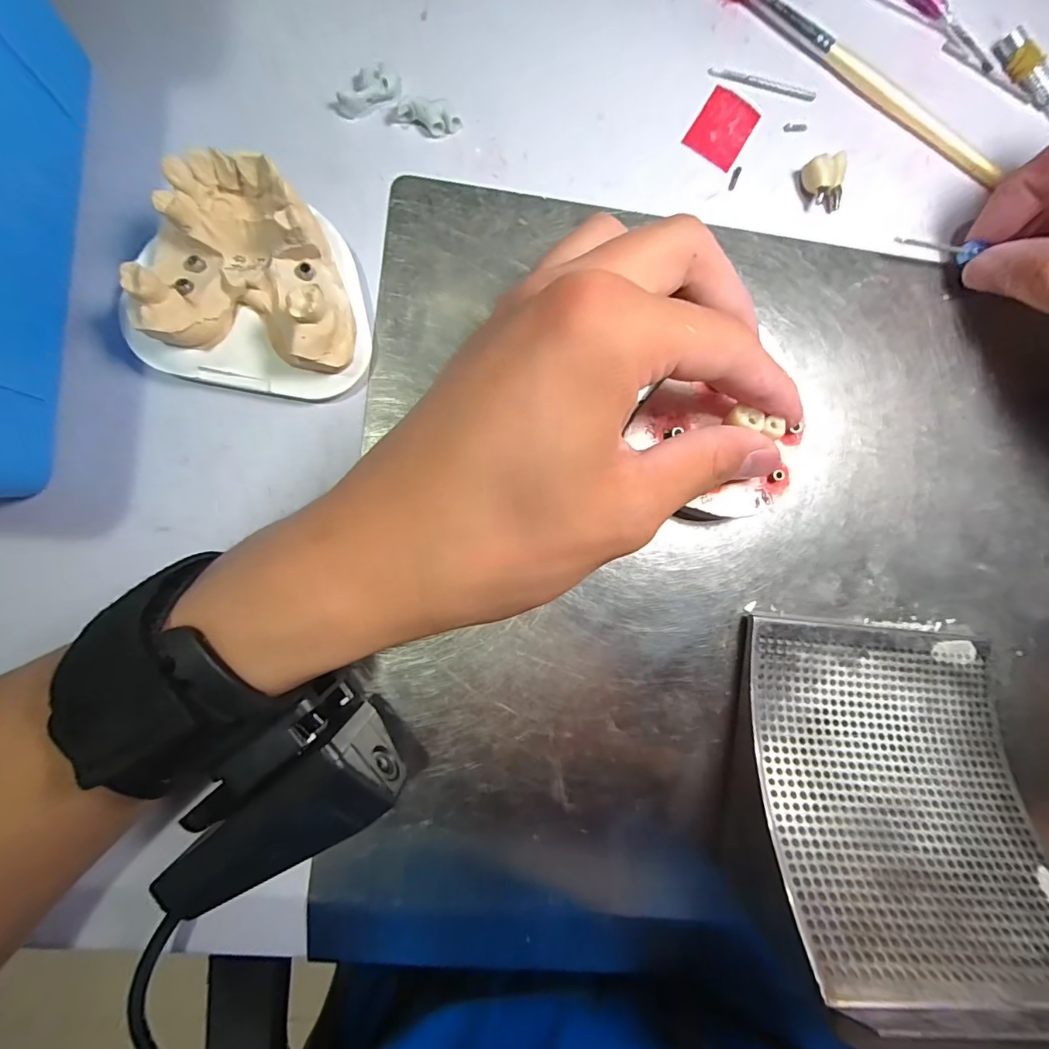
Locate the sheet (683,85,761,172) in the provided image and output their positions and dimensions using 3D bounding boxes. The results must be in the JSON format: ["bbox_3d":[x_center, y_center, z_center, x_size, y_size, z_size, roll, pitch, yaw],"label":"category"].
[{"bbox_3d":[0.077,-0.155,0.193,0.021,0.004,0.028,31,87,-4],"label":"sheet"}]

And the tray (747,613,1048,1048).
[{"bbox_3d":[0.129,0.089,0.165,0.094,0.016,0.108,7,60,-6],"label":"tray"}]

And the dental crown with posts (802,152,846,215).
[{"bbox_3d":[0.116,-0.131,0.192,0.014,0.011,0.017,-19,91,-5],"label":"dental crown with posts"}]

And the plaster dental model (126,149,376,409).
[{"bbox_3d":[-0.087,-0.075,0.159,0.066,0.034,0.059,5,89,-5],"label":"plaster dental model"}]

